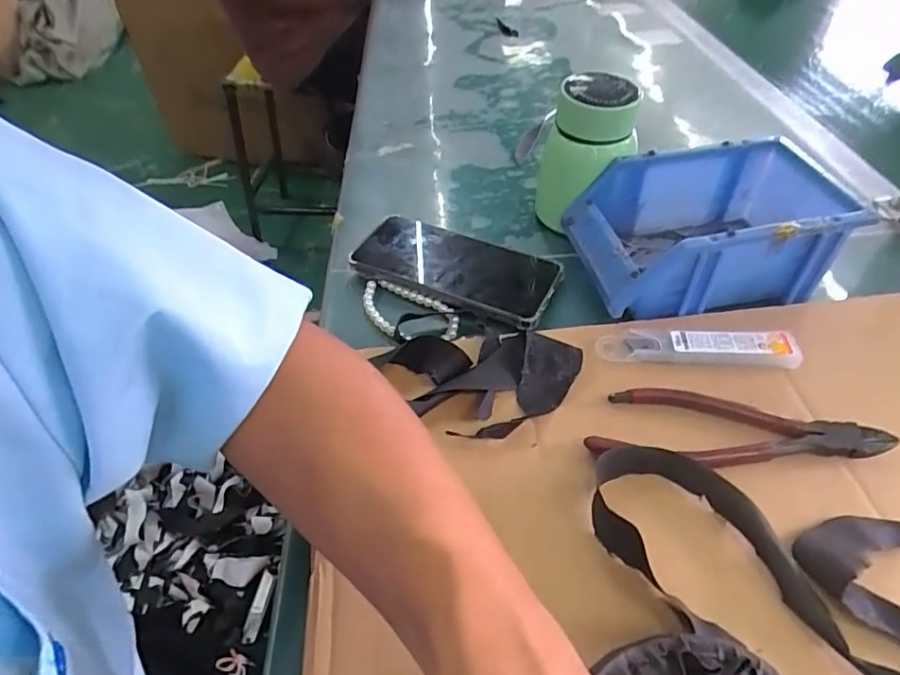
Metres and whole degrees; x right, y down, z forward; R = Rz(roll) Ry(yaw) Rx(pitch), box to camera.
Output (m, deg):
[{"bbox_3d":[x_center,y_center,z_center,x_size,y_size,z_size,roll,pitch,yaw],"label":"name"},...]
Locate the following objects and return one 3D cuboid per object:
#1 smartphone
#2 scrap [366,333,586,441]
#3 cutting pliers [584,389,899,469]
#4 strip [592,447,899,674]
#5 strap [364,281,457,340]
[{"bbox_3d":[0.005,-0.059,0.427,0.159,0.011,0.078,19,51,19],"label":"smartphone"},{"bbox_3d":[0.025,0.020,0.347,0.111,0.018,0.088,-27,52,-21],"label":"scrap"},{"bbox_3d":[0.166,0.051,0.314,0.168,0.012,0.051,0,48,3],"label":"cutting pliers"},{"bbox_3d":[0.156,0.112,0.255,0.172,0.018,0.093,12,49,13],"label":"strip"},{"bbox_3d":[-0.033,-0.017,0.401,0.078,0.016,0.042,21,52,20],"label":"strap"}]

